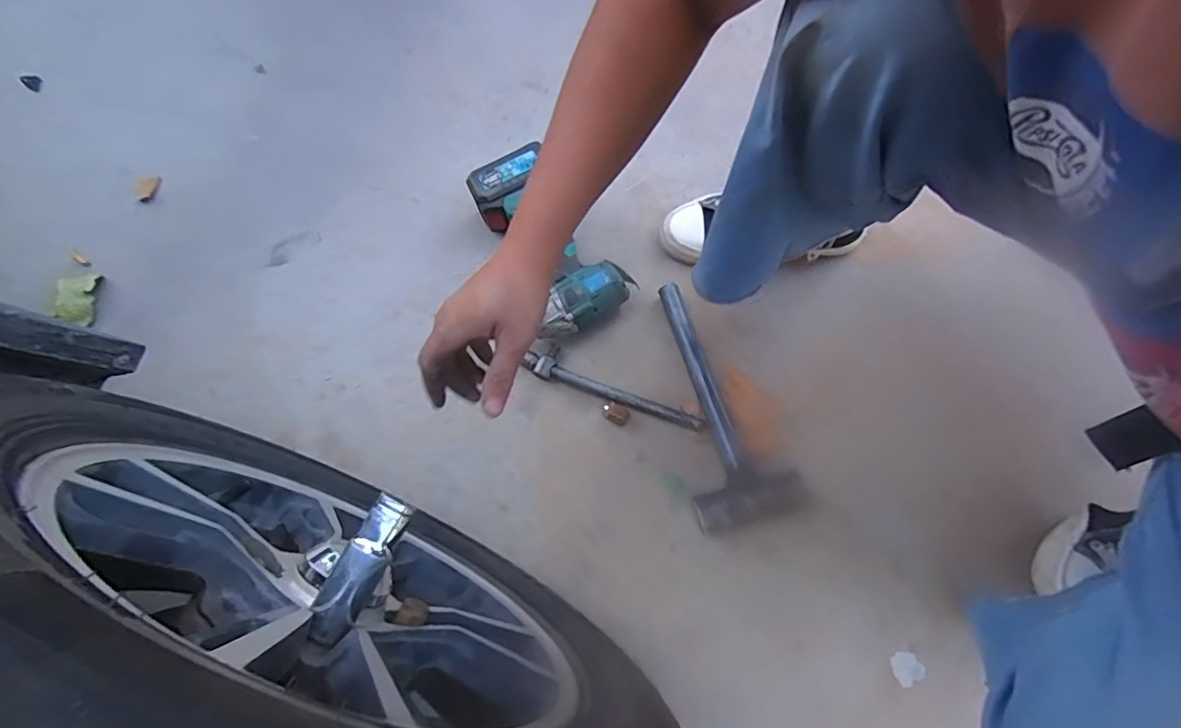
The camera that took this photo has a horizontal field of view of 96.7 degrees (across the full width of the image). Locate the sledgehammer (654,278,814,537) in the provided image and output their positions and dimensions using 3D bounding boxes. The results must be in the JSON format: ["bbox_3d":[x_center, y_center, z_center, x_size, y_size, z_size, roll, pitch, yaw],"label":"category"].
[{"bbox_3d":[0.136,0.039,0.622,0.124,0.045,0.291,-18,69,-3],"label":"sledgehammer"}]

